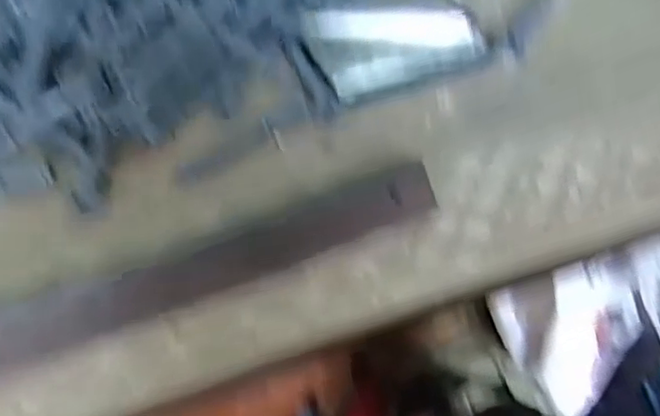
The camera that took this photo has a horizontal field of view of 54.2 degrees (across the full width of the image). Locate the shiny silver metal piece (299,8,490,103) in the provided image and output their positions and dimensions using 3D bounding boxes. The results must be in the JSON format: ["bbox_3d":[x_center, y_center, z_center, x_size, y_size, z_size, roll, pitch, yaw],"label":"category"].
[{"bbox_3d":[0.048,-0.123,0.465,0.120,0.004,0.086,-19,55,-15],"label":"shiny silver metal piece"}]

